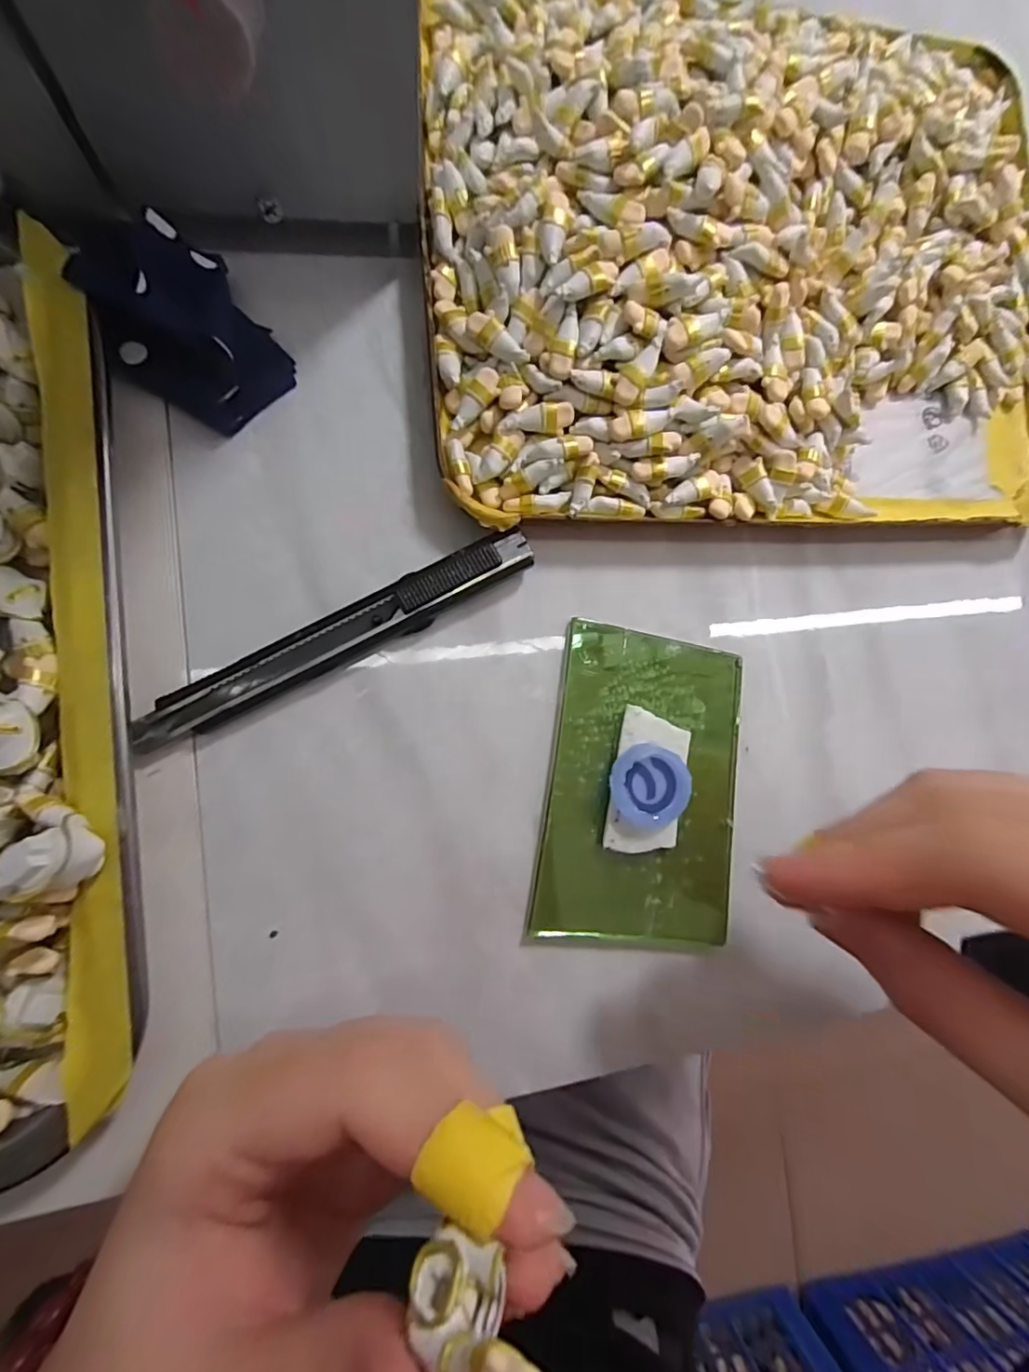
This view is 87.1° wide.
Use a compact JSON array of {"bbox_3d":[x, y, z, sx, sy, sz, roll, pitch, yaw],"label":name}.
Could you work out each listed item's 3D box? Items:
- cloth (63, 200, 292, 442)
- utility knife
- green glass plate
[{"bbox_3d":[-0.100,-0.109,0.163,0.042,0.026,0.052,-39,92,-9],"label":"cloth"},{"bbox_3d":[-0.054,-0.016,0.173,0.131,0.009,0.015,-29,91,-9],"label":"utility knife"},{"bbox_3d":[0.045,0.034,0.184,0.066,0.007,0.103,9,83,-8],"label":"green glass plate"}]

